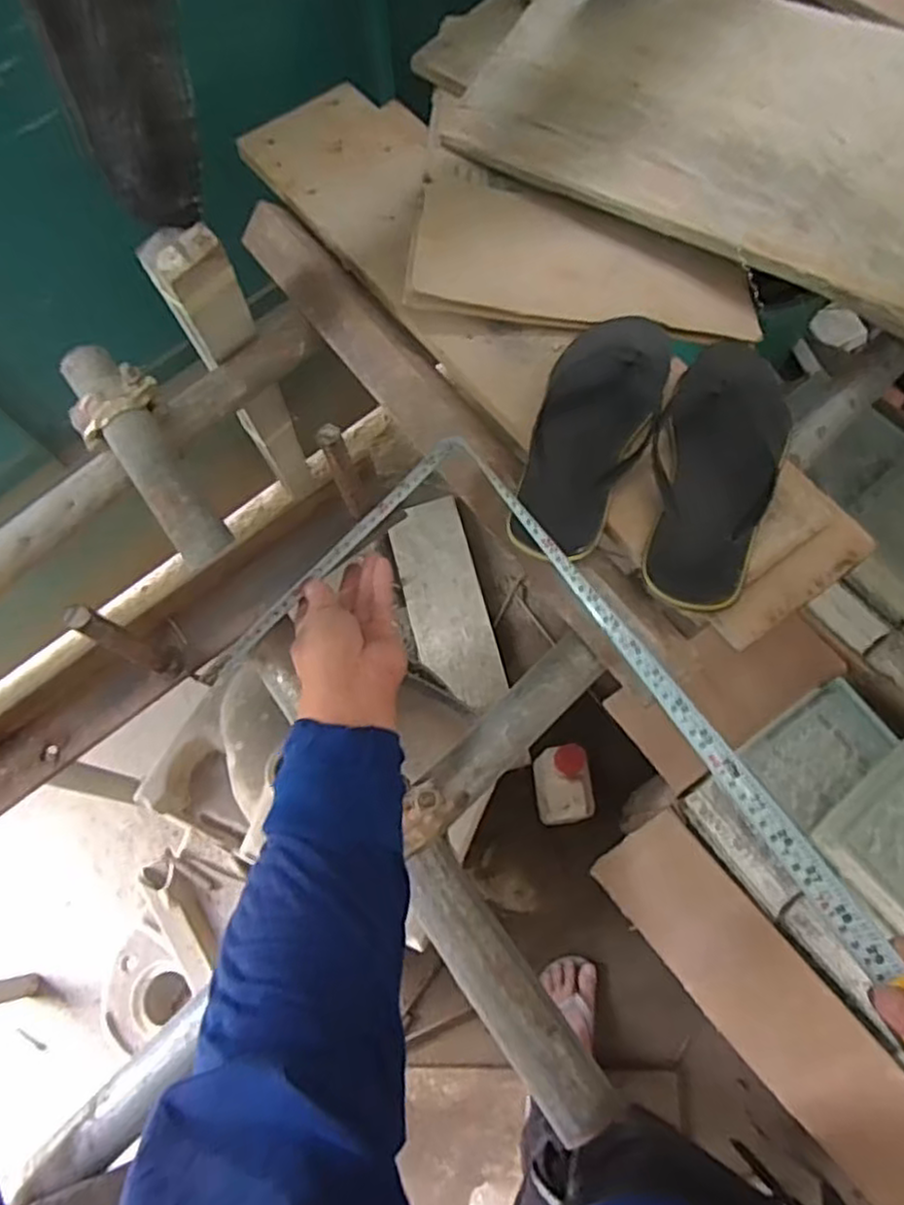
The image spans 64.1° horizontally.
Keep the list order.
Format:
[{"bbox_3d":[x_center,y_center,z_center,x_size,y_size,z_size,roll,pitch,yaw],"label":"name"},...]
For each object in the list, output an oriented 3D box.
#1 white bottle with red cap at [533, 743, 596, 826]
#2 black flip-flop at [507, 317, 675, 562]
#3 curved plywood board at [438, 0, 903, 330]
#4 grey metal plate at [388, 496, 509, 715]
[{"bbox_3d":[0.202,0.332,1.303,0.090,0.139,0.135,-4,71,0],"label":"white bottle with red cap"},{"bbox_3d":[0.121,-0.152,0.639,0.099,0.034,0.246,21,73,9],"label":"black flip-flop"},{"bbox_3d":[0.376,-0.440,0.690,0.779,0.114,0.329,39,77,13],"label":"curved plywood board"},{"bbox_3d":[-0.012,0.004,1.496,0.157,0.024,0.438,-16,74,2],"label":"grey metal plate"}]

